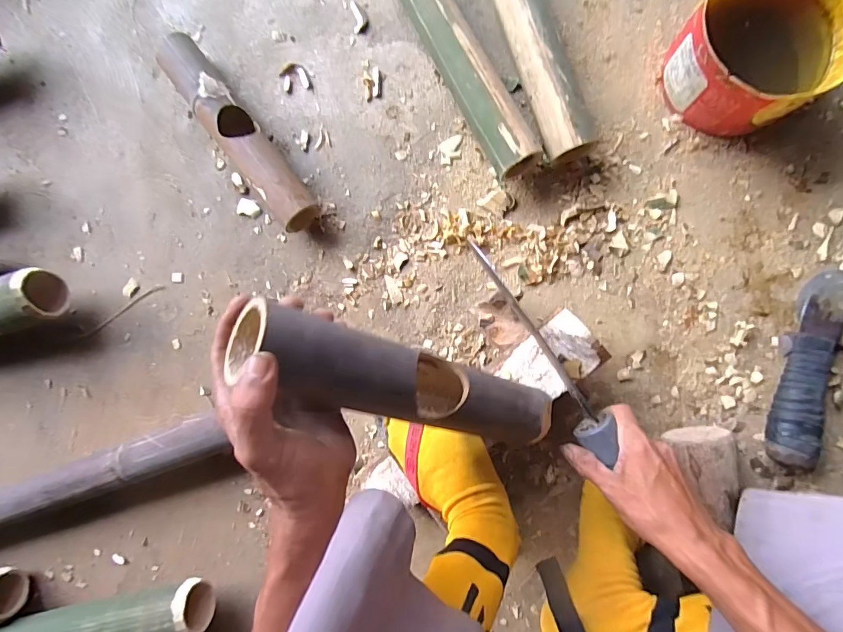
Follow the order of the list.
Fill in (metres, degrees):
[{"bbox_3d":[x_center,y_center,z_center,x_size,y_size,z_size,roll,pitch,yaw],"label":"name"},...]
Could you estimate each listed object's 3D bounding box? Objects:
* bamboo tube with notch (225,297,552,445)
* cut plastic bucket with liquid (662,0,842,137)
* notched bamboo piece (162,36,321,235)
[{"bbox_3d":[-0.005,0.053,0.328,0.269,0.060,0.053,23,96,-38],"label":"bamboo tube with notch"},{"bbox_3d":[0.343,-0.276,0.438,0.153,0.098,0.145,0,91,8],"label":"cut plastic bucket with liquid"},{"bbox_3d":[-0.226,-0.221,0.530,0.058,0.053,0.265,-37,86,7],"label":"notched bamboo piece"}]

